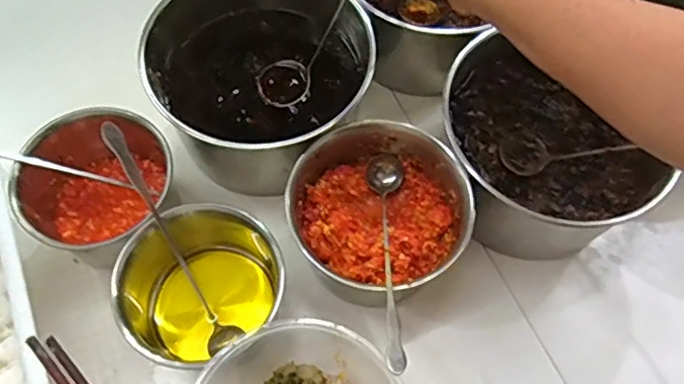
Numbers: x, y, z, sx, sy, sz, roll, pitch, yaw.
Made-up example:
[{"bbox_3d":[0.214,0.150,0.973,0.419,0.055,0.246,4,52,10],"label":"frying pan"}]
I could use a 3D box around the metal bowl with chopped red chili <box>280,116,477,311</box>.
[{"bbox_3d":[0.033,0.029,0.552,0.152,0.109,0.152,1,64,-2],"label":"metal bowl with chopped red chili"}]

